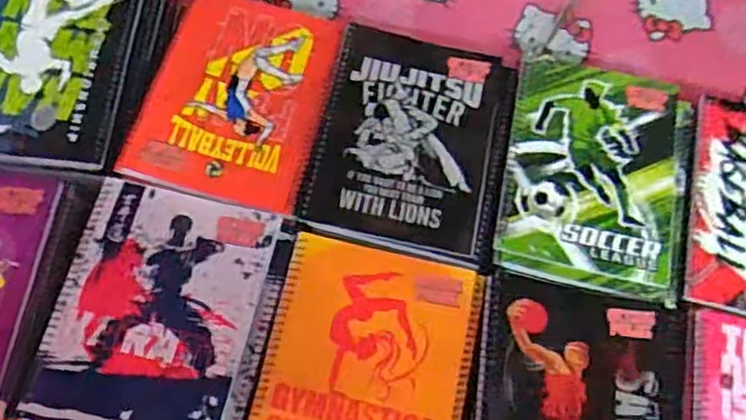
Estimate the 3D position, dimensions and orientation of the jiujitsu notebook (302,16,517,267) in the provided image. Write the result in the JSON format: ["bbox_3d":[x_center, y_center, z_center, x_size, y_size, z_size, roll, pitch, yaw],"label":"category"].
[{"bbox_3d":[0.037,-0.064,0.591,0.163,0.008,0.196,12,70,2],"label":"jiujitsu notebook"}]

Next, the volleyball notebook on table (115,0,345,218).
[{"bbox_3d":[-0.119,-0.103,0.604,0.151,0.011,0.201,14,70,2],"label":"volleyball notebook on table"}]

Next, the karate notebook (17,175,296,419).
[{"bbox_3d":[-0.163,0.083,0.528,0.163,0.008,0.201,13,70,2],"label":"karate notebook"}]

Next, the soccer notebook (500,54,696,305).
[{"bbox_3d":[0.198,-0.034,0.593,0.158,0.006,0.207,13,70,2],"label":"soccer notebook"}]

